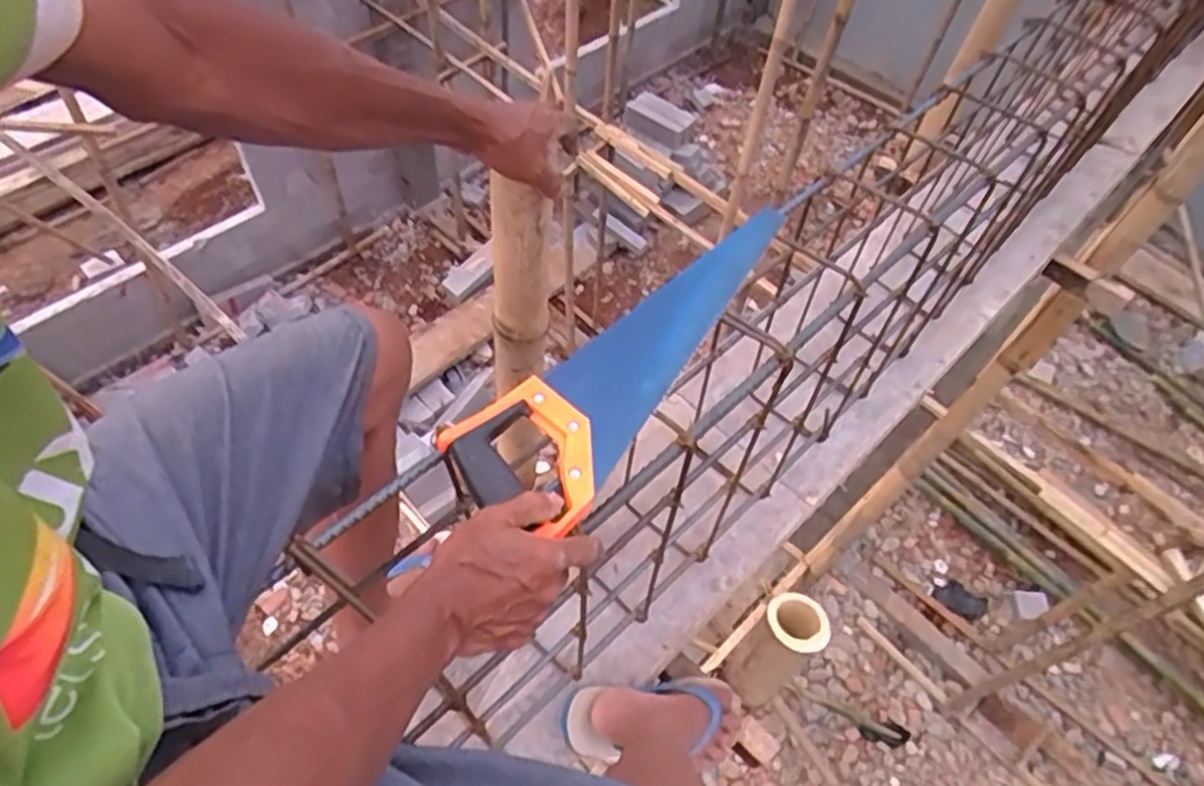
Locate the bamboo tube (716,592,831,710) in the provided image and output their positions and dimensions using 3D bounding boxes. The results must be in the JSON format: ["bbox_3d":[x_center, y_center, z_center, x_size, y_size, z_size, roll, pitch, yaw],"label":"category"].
[{"bbox_3d":[0.217,0.333,0.972,0.075,0.236,0.073,2,55,-4],"label":"bamboo tube"}]

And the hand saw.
[{"bbox_3d":[0.037,-0.044,0.653,0.115,0.033,0.384,35,58,18],"label":"hand saw"}]

